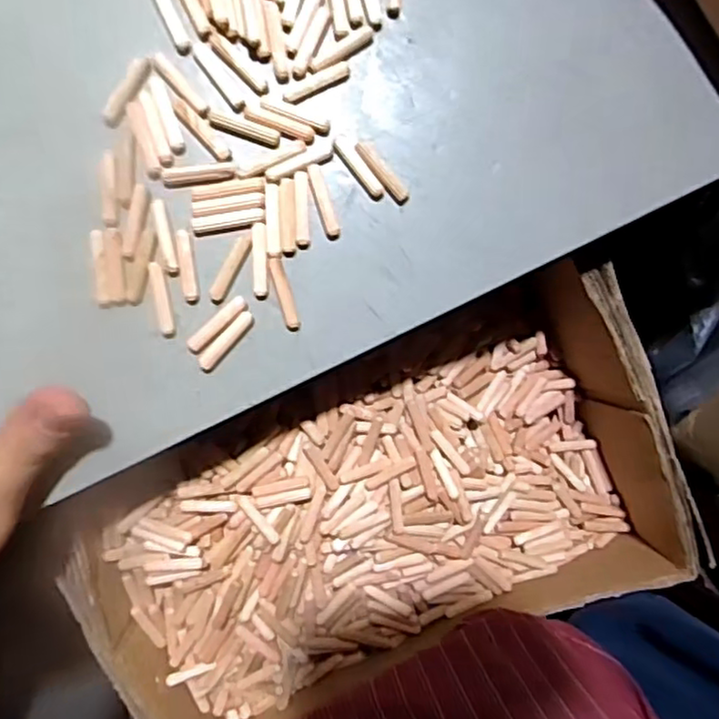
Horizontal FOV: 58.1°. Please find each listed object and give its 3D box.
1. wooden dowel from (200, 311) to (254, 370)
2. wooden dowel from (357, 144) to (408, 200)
[{"bbox_3d":[-0.055,-0.008,0.268,0.006,0.004,0.030,42,89,-4],"label":"wooden dowel"},{"bbox_3d":[0.009,-0.078,0.271,0.006,0.005,0.029,-41,94,-1],"label":"wooden dowel"}]

